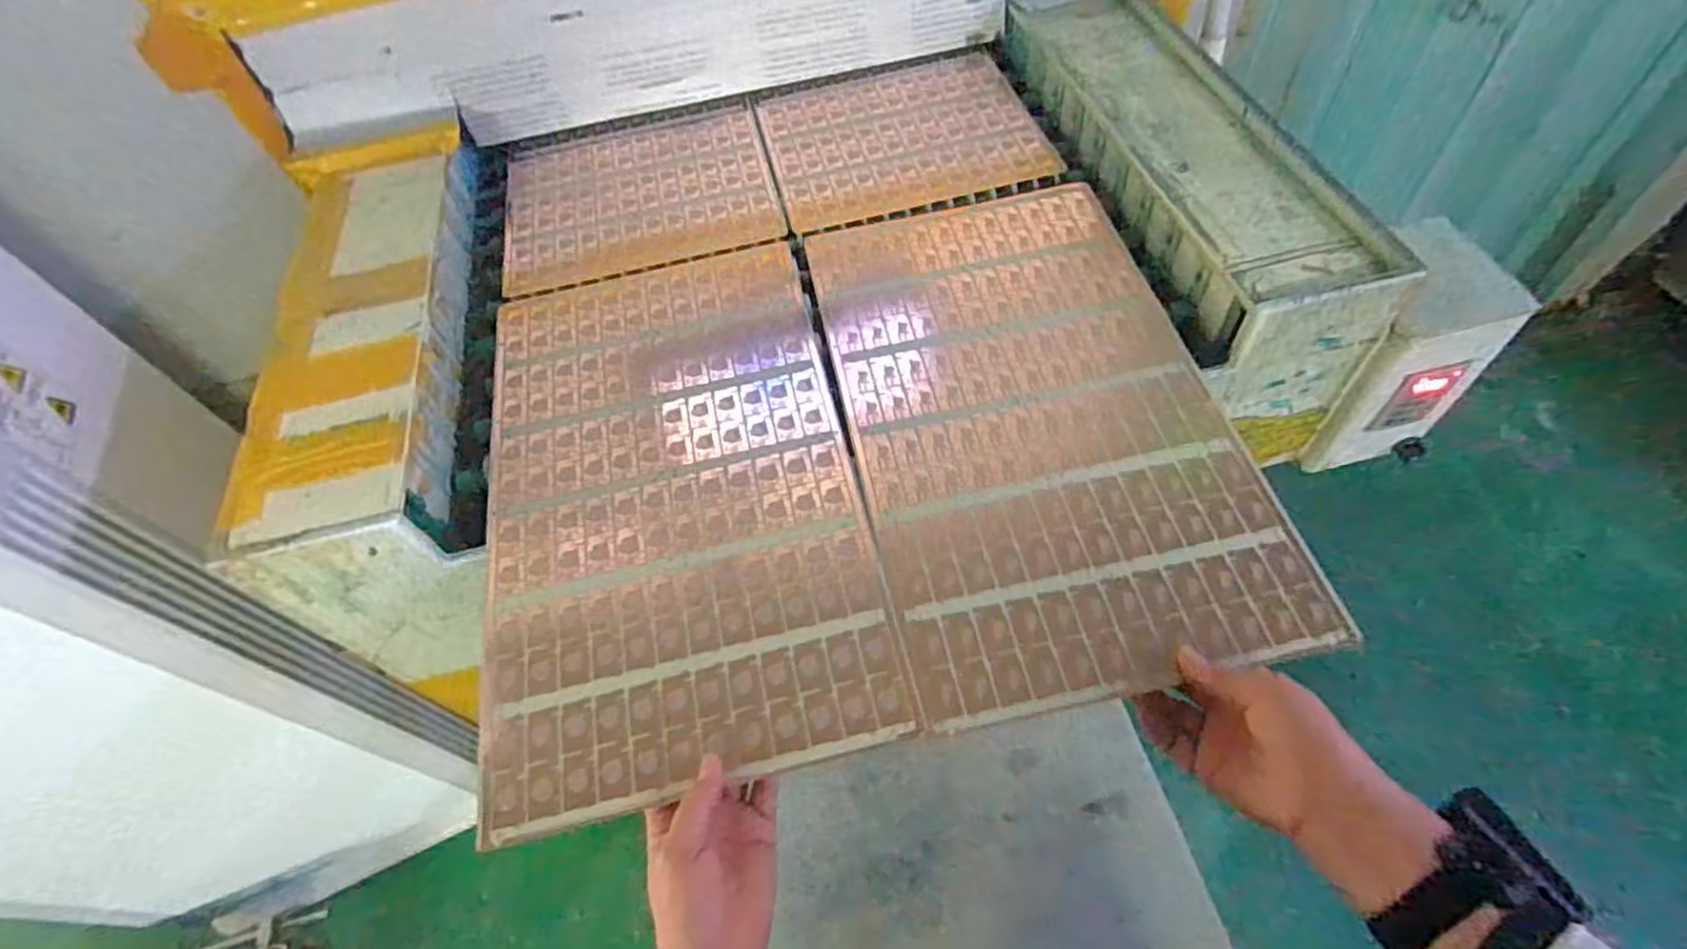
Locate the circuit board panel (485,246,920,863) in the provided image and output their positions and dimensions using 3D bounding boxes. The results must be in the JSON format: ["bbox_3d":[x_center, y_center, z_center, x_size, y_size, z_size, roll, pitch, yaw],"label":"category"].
[{"bbox_3d":[-0.149,0.001,0.636,0.301,0.008,0.516,-13,56,-4],"label":"circuit board panel"}]

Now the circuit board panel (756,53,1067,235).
[{"bbox_3d":[0.066,-0.403,0.879,0.301,0.007,0.266,-13,56,-4],"label":"circuit board panel"}]

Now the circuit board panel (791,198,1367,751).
[{"bbox_3d":[0.158,-0.067,0.659,0.305,0.011,0.525,-10,56,-2],"label":"circuit board panel"}]

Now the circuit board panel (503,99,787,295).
[{"bbox_3d":[-0.238,-0.326,0.862,0.300,0.011,0.276,-14,56,-5],"label":"circuit board panel"}]

